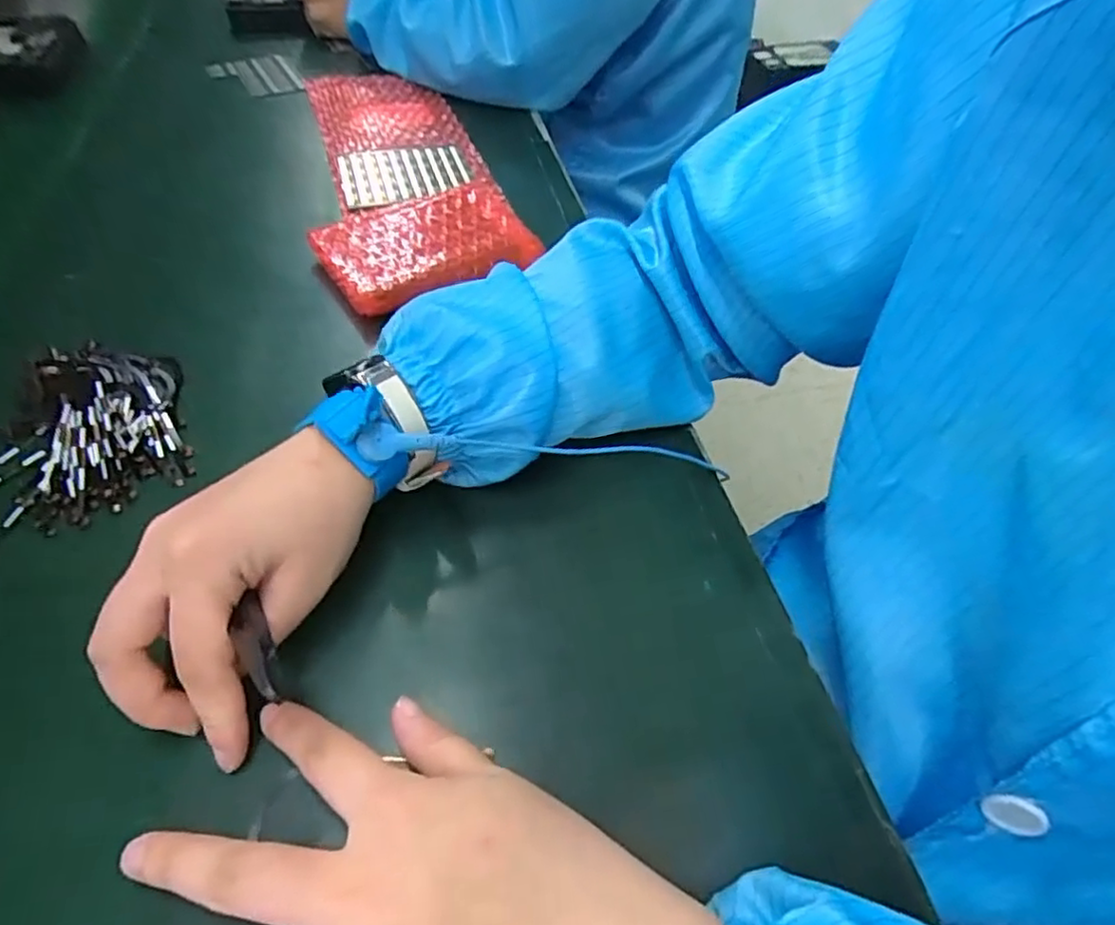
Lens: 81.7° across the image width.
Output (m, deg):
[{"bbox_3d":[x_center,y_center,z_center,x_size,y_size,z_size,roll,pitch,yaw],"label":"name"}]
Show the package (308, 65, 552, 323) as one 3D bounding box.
[{"bbox_3d":[-0.124,-0.237,0.506,0.132,0.027,0.367,-14,51,-11],"label":"package"}]

